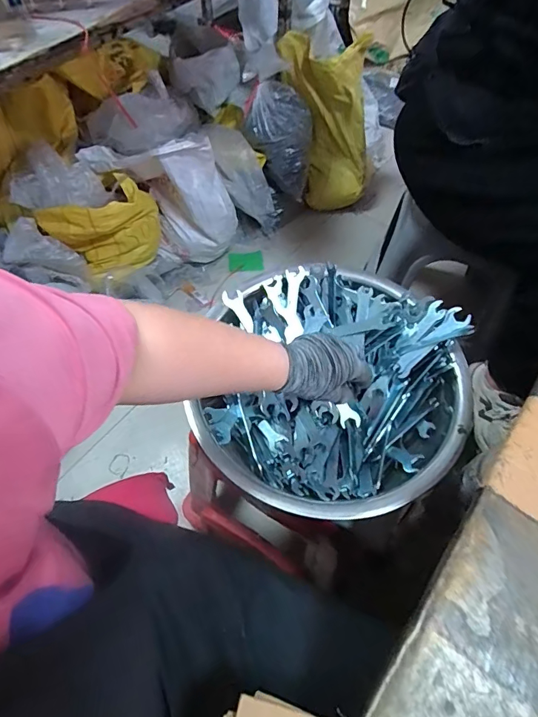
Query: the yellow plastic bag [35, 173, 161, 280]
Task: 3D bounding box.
[{"bbox_3d":[-0.440,-0.344,1.202,0.285,0.261,0.133,-35,65,-19],"label":"yellow plastic bag"}]

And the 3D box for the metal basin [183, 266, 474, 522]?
[{"bbox_3d":[0.074,0.039,0.562,0.328,0.106,0.333,12,60,7],"label":"metal basin"}]

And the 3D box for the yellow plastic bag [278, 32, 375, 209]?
[{"bbox_3d":[0.205,-0.739,1.389,0.223,0.527,0.173,20,56,34],"label":"yellow plastic bag"}]

